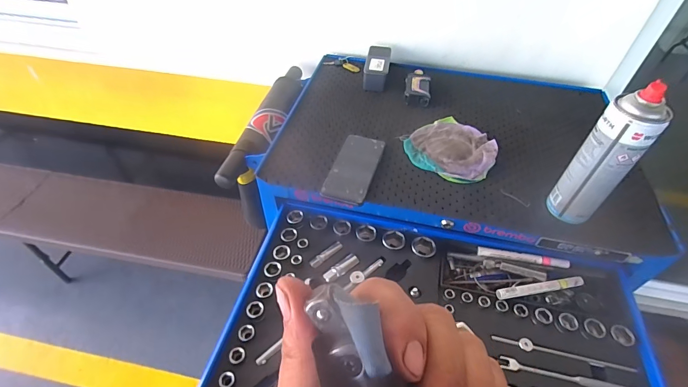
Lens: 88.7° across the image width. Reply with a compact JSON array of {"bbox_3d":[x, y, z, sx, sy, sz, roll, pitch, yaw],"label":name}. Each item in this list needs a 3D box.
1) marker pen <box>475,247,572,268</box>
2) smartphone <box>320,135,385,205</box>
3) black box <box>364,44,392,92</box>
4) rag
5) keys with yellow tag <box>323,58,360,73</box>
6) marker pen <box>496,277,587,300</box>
[{"bbox_3d":[0.302,0.107,0.596,0.143,0.019,0.015,11,48,8],"label":"marker pen"},{"bbox_3d":[0.020,-0.048,0.627,0.077,0.011,0.162,13,48,10],"label":"smartphone"},{"bbox_3d":[0.080,-0.297,0.829,0.058,0.048,0.139,8,47,6],"label":"black box"},{"bbox_3d":[0.208,-0.093,0.663,0.157,0.029,0.161,32,54,25],"label":"rag"},{"bbox_3d":[-0.002,-0.329,0.891,0.094,0.008,0.044,16,49,13],"label":"keys with yellow tag"},{"bbox_3d":[0.312,0.149,0.558,0.143,0.013,0.019,-7,48,-9],"label":"marker pen"}]

